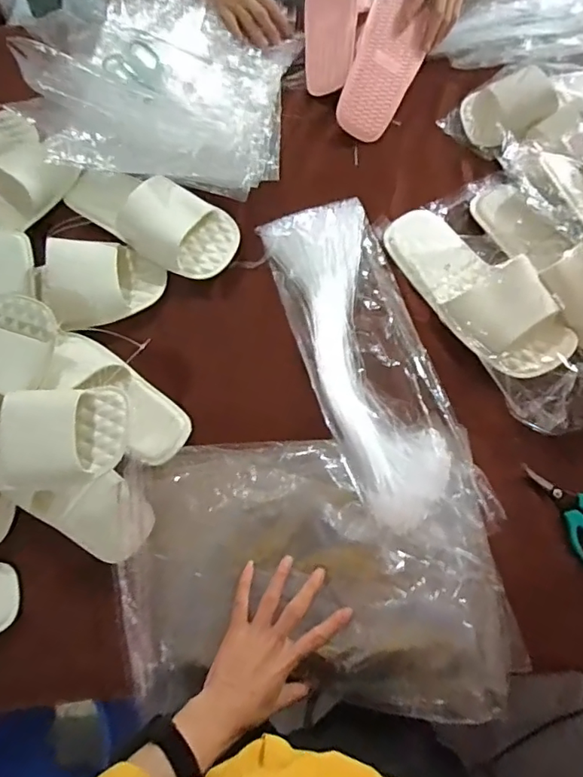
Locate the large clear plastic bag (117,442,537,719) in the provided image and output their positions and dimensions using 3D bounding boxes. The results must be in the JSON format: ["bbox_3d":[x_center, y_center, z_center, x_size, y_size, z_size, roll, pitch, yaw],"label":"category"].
[{"bbox_3d":[0.030,0.195,0.550,0.381,0.056,0.275,-2,72,1],"label":"large clear plastic bag"}]

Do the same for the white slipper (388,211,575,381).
[{"bbox_3d":[0.228,-0.129,0.641,0.107,0.050,0.266,-34,73,-9],"label":"white slipper"}]

